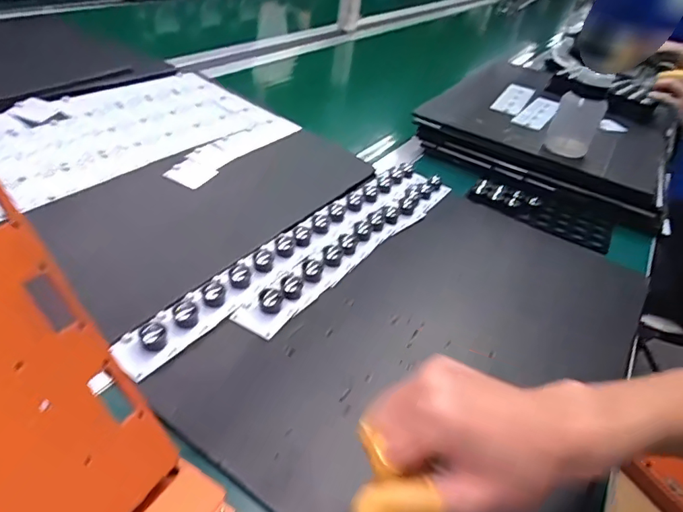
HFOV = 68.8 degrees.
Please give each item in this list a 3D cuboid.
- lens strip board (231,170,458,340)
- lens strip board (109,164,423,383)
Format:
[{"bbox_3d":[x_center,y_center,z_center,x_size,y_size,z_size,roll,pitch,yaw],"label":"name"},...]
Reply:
[{"bbox_3d":[0.024,-0.026,0.569,0.050,0.014,0.367,29,41,24],"label":"lens strip board"},{"bbox_3d":[-0.041,-0.026,0.556,0.043,0.018,0.470,28,40,23],"label":"lens strip board"}]

